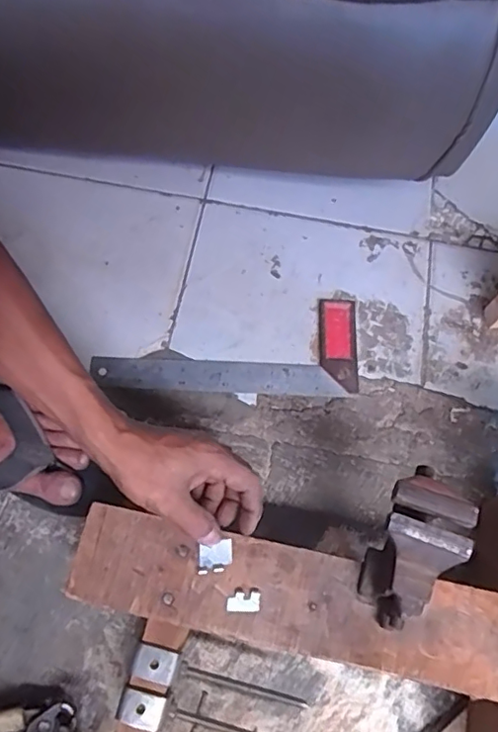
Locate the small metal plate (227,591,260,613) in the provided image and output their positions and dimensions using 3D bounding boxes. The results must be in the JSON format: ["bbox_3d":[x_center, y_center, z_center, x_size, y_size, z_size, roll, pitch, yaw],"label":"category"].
[{"bbox_3d":[-0.005,0.191,0.458,0.026,0.004,0.015,0,67,-2],"label":"small metal plate"}]

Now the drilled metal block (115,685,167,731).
[{"bbox_3d":[-0.086,0.274,0.451,0.035,0.007,0.026,16,68,5],"label":"drilled metal block"}]

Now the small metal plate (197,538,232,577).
[{"bbox_3d":[-0.028,0.159,0.471,0.029,0.004,0.025,-7,68,-5],"label":"small metal plate"}]

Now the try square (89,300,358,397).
[{"bbox_3d":[-0.024,-0.025,0.657,0.297,0.010,0.117,1,67,-1],"label":"try square"}]

